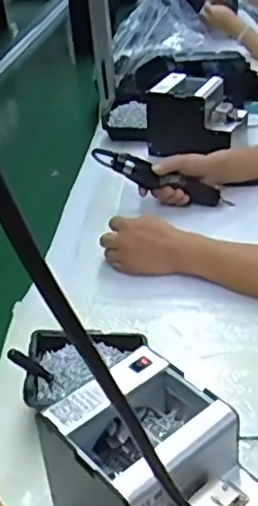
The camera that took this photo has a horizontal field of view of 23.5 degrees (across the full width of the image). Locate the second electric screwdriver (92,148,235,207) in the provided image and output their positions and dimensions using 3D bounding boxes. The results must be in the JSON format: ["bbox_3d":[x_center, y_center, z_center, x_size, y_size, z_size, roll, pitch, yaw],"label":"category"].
[{"bbox_3d":[0.060,-0.136,1.133,0.275,0.044,0.039,20,34,-2],"label":"second electric screwdriver"}]

